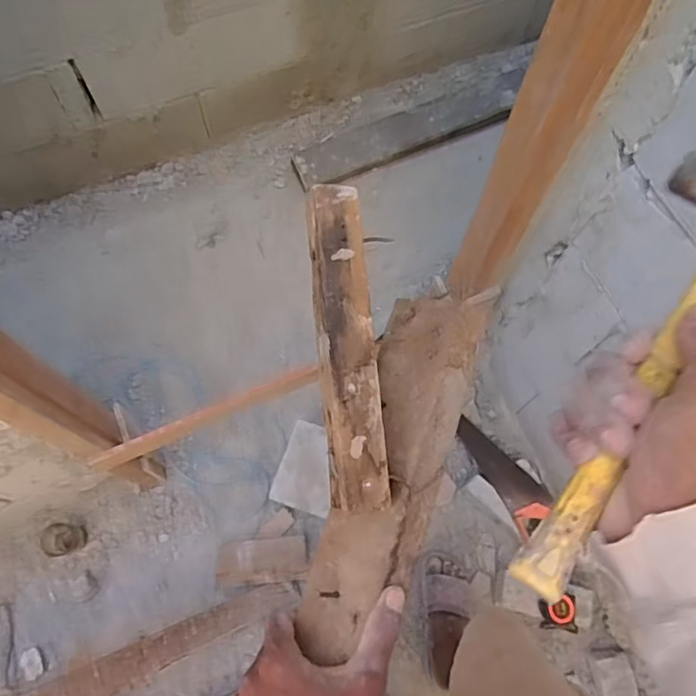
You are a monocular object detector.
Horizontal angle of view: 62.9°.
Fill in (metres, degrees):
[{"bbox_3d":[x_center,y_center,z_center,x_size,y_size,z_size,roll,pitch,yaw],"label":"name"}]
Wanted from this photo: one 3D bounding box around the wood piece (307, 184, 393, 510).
[{"bbox_3d":[-0.001,-0.002,0.418,0.043,0.018,0.232,-6,87,-4],"label":"wood piece"}]

